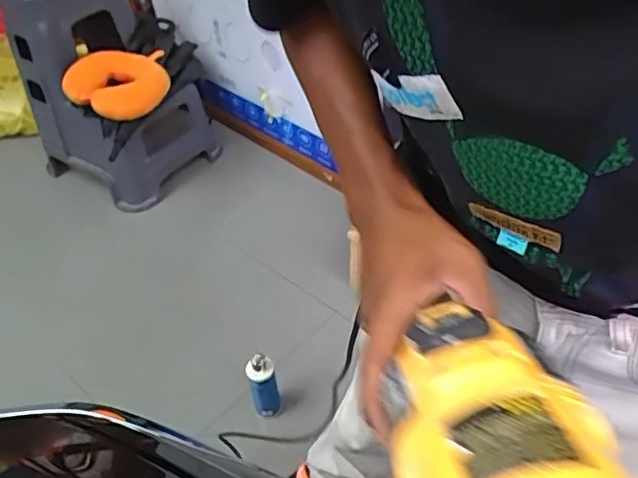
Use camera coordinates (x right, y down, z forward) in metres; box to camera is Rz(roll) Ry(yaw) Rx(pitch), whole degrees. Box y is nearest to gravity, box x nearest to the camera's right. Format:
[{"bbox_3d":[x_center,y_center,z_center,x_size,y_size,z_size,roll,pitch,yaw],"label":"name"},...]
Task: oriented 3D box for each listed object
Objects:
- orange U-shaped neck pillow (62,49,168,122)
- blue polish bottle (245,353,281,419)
[{"bbox_3d":[-0.614,-0.473,1.815,0.290,0.125,0.262,-8,42,-2],"label":"orange U-shaped neck pillow"},{"bbox_3d":[-0.123,0.338,1.347,0.060,0.197,0.060,-3,42,3],"label":"blue polish bottle"}]

